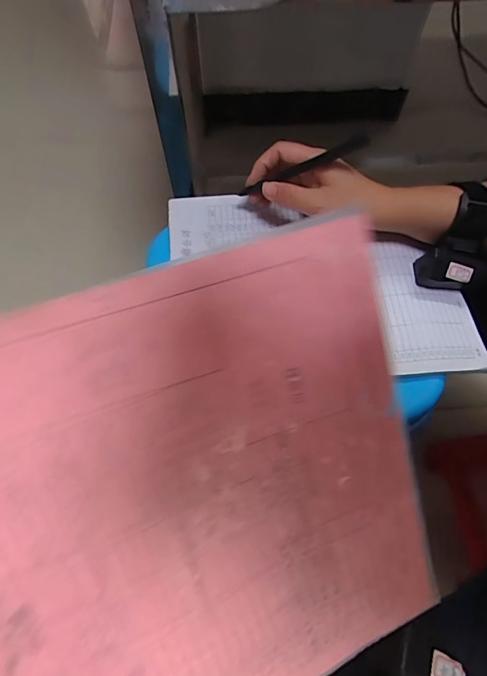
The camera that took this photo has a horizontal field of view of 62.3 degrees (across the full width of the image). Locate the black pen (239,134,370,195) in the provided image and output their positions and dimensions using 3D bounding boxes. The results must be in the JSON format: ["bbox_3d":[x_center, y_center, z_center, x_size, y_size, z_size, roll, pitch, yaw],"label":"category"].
[{"bbox_3d":[0.054,-0.161,0.383,0.128,0.014,0.010,-15,62,26],"label":"black pen"}]

